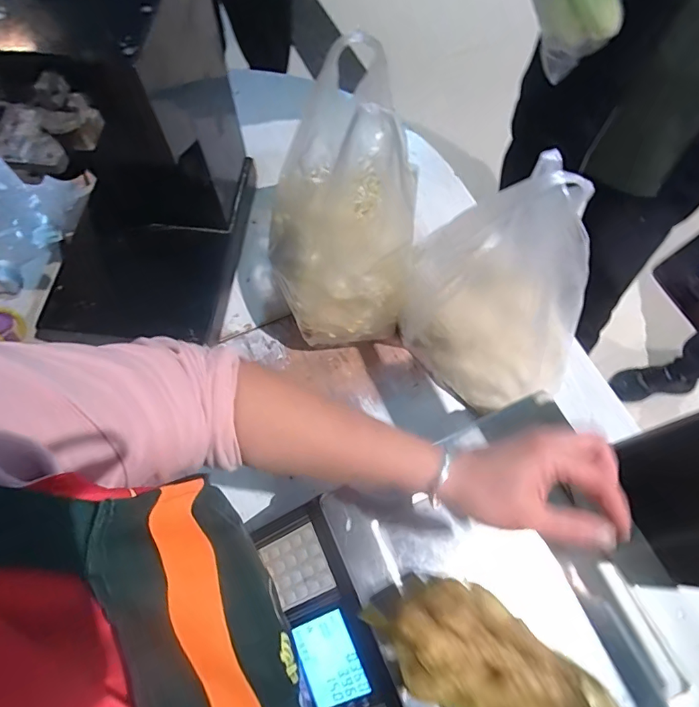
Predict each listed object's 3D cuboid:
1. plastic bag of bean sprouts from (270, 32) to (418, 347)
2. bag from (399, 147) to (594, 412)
[{"bbox_3d":[-0.018,-0.175,0.571,0.171,0.298,0.221,-12,69,-7],"label":"plastic bag of bean sprouts"},{"bbox_3d":[0.200,-0.067,0.563,0.169,0.325,0.213,-36,73,-15],"label":"bag"}]

